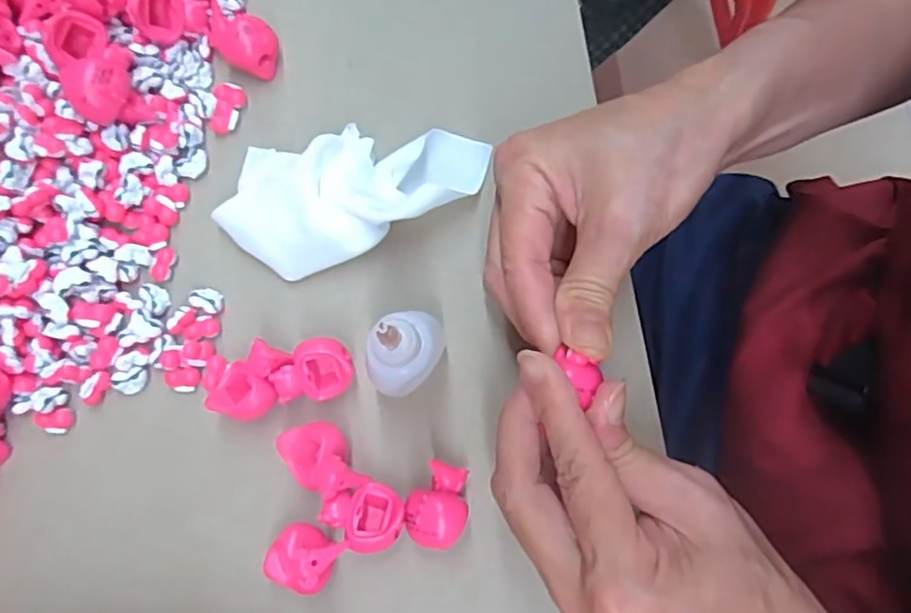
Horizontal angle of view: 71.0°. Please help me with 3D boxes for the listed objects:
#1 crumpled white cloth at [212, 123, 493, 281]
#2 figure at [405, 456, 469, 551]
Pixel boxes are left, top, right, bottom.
[{"bbox_3d":[-0.042,-0.049,0.273,0.113,0.024,0.058,-7,78,-2],"label":"crumpled white cloth"},{"bbox_3d":[-0.007,0.077,0.252,0.023,0.018,0.031,12,78,2],"label":"figure"}]

